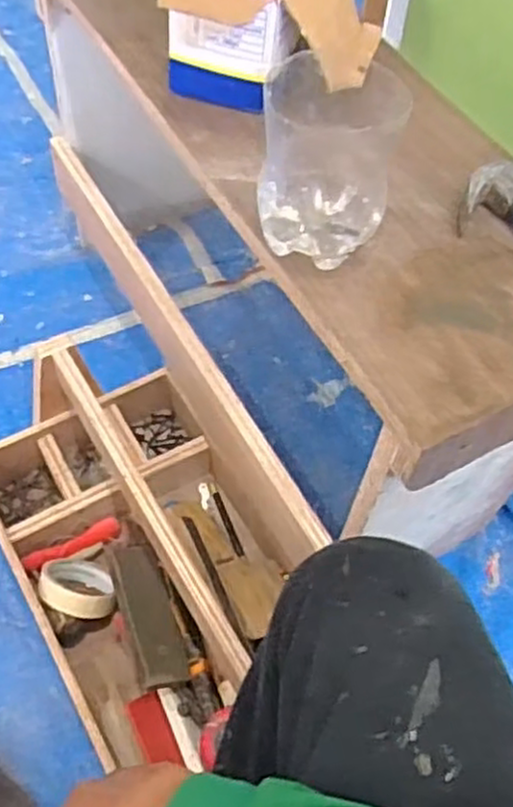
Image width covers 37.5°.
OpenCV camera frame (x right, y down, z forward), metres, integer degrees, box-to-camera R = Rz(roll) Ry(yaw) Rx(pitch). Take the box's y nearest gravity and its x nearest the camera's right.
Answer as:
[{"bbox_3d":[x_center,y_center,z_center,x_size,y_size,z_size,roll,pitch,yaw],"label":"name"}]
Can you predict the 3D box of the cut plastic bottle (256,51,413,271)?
[{"bbox_3d":[0.051,-0.172,0.542,0.092,0.128,0.079,8,56,2],"label":"cut plastic bottle"}]

